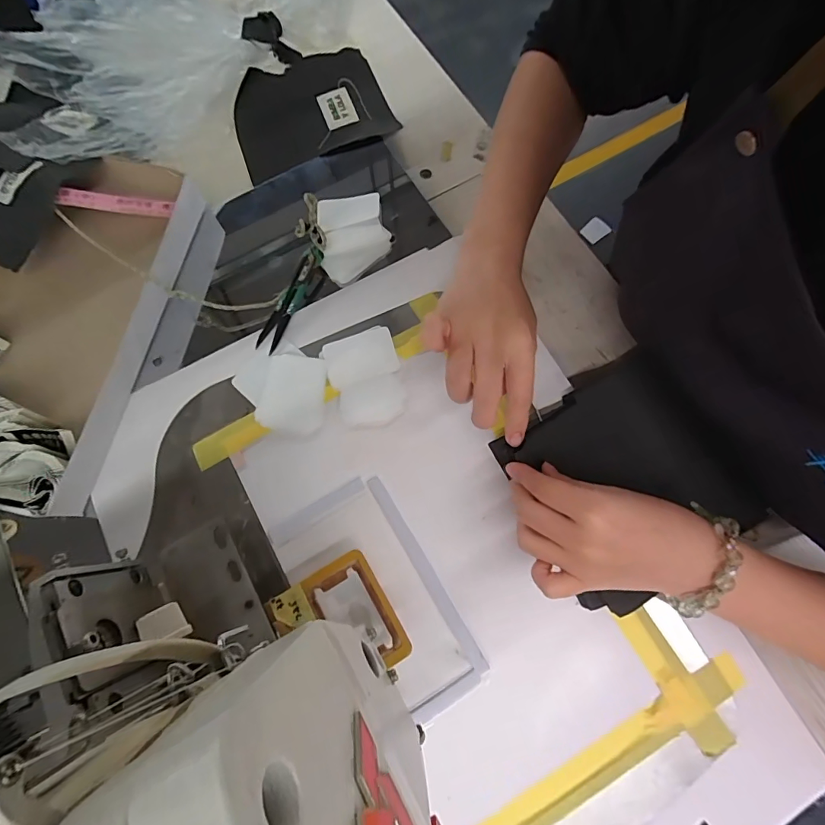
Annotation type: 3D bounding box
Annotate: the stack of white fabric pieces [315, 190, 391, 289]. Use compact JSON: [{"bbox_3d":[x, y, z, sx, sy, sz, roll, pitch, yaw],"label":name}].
[{"bbox_3d":[-0.055,-0.168,0.400,0.064,0.016,0.094,-8,74,-1],"label":"stack of white fabric pieces"}]

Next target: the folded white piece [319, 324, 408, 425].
[{"bbox_3d":[-0.039,-0.030,0.364,0.061,0.006,0.081,-20,74,-4],"label":"folded white piece"}]

